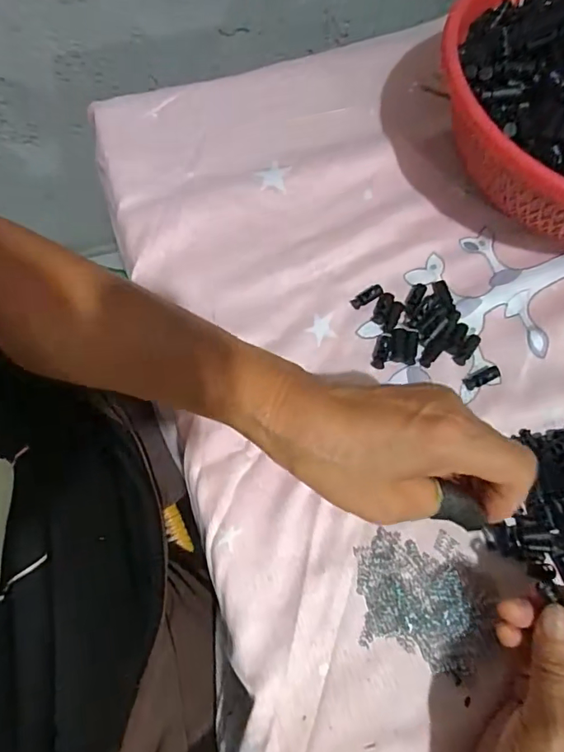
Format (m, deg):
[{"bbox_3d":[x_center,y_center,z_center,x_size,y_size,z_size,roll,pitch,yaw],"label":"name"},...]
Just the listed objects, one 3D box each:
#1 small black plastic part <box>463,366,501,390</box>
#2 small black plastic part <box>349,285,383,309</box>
[{"bbox_3d":[0.141,0.002,0.348,0.028,0.004,0.009,-25,71,-11],"label":"small black plastic part"},{"bbox_3d":[0.063,-0.059,0.368,0.026,0.004,0.010,-29,72,-12],"label":"small black plastic part"}]

